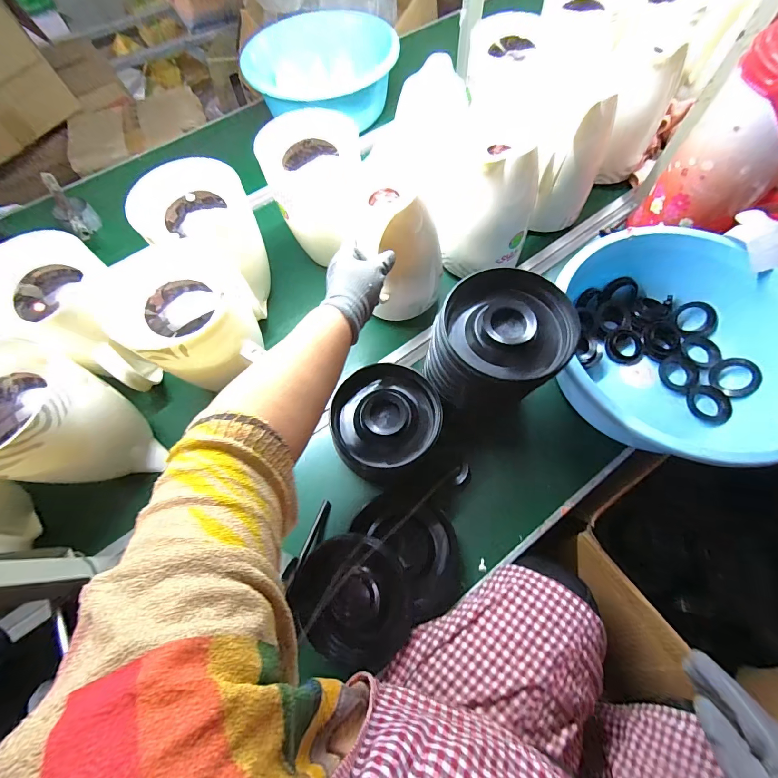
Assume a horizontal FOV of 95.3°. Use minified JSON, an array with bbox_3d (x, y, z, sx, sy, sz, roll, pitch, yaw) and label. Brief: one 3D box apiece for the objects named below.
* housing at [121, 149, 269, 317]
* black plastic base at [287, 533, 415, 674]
[{"bbox_3d":[-0.287,-0.233,0.593,0.142,0.213,0.170,2,66,5],"label":"housing"},{"bbox_3d":[-0.044,0.268,0.463,0.159,0.034,0.133,34,72,17],"label":"black plastic base"}]

